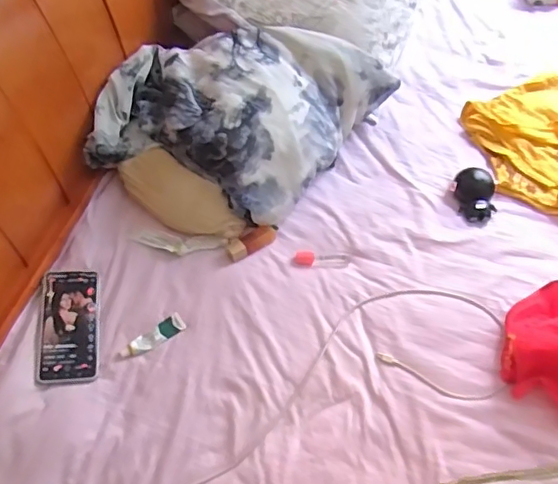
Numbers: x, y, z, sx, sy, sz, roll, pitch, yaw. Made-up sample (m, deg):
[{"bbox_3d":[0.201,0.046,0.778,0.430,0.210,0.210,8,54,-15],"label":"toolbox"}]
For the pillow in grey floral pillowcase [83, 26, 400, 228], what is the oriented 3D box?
[{"bbox_3d":[-0.049,-0.208,0.893,0.401,0.103,0.330,16,61,8],"label":"pillow in grey floral pillowcase"}]

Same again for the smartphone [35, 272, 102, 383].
[{"bbox_3d":[-0.290,0.114,0.776,0.078,0.008,0.163,0,61,-16],"label":"smartphone"}]

